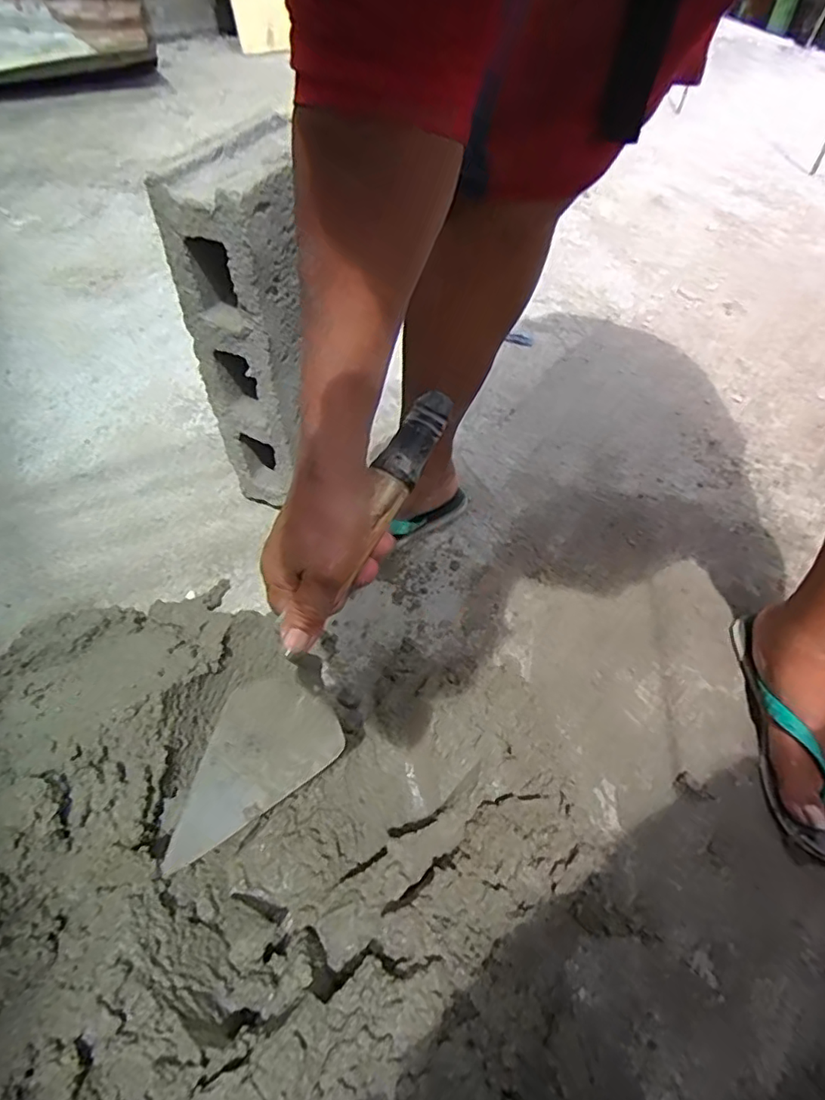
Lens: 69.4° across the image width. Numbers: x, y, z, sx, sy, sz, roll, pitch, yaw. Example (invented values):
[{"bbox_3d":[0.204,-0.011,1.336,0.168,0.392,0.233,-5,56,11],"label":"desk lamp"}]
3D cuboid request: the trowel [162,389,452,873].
[{"bbox_3d":[-0.058,0.050,0.420,0.093,0.051,0.365,27,86,19],"label":"trowel"}]

